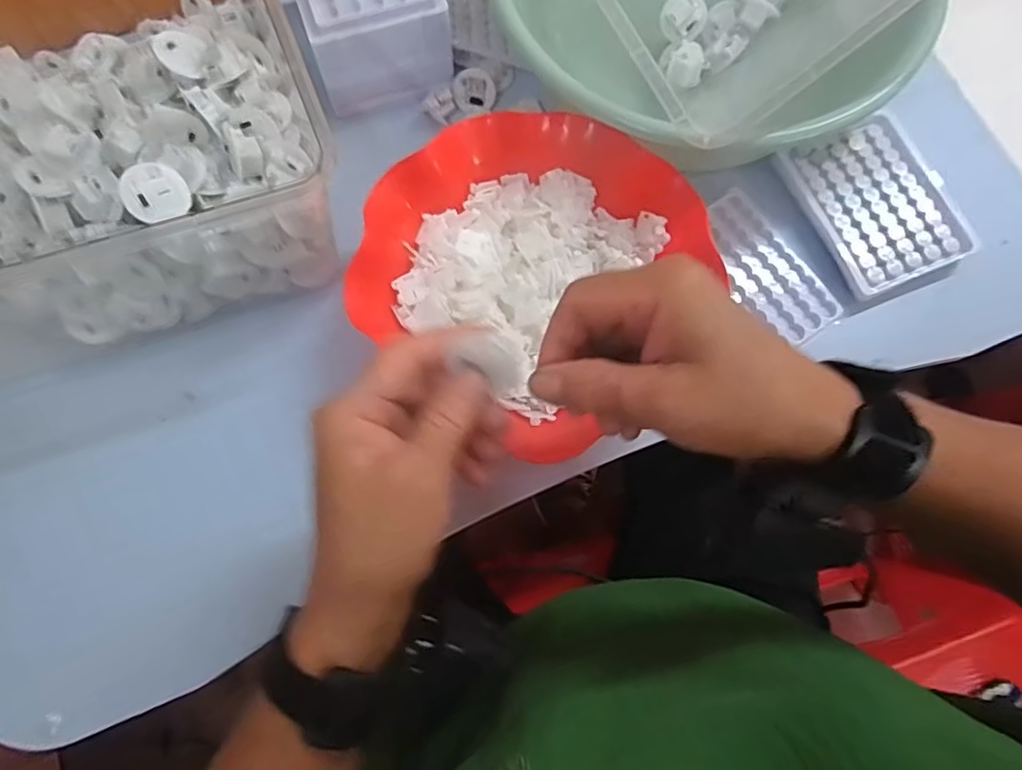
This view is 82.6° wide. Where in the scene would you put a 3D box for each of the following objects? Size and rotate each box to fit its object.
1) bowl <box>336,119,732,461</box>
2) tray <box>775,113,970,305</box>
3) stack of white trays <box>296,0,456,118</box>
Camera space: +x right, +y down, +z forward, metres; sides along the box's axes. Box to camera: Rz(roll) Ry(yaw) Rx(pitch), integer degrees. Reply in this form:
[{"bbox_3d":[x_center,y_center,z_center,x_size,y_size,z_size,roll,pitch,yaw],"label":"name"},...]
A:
[{"bbox_3d":[0.020,-0.074,0.389,0.216,0.059,0.216,36,78,7],"label":"bowl"},{"bbox_3d":[0.272,-0.135,0.435,0.098,0.019,0.125,-23,77,-7],"label":"tray"},{"bbox_3d":[-0.108,-0.289,0.432,0.098,0.072,0.135,-19,77,-6],"label":"stack of white trays"}]

